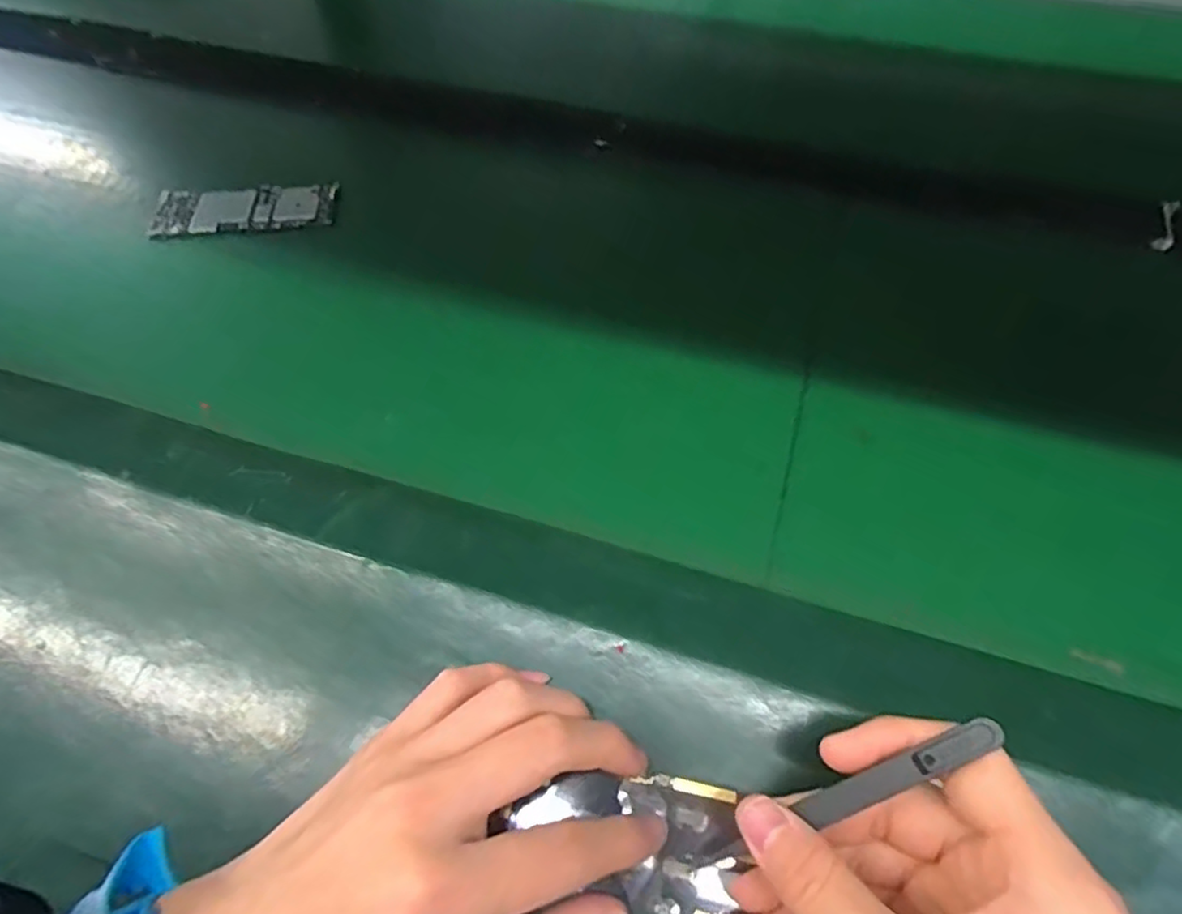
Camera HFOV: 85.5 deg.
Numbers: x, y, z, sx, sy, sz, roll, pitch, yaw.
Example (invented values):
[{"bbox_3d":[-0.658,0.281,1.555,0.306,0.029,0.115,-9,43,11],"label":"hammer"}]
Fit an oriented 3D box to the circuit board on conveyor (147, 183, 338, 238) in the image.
[{"bbox_3d":[-0.241,-0.173,0.447,0.122,0.011,0.046,-4,58,-1],"label":"circuit board on conveyor"}]

